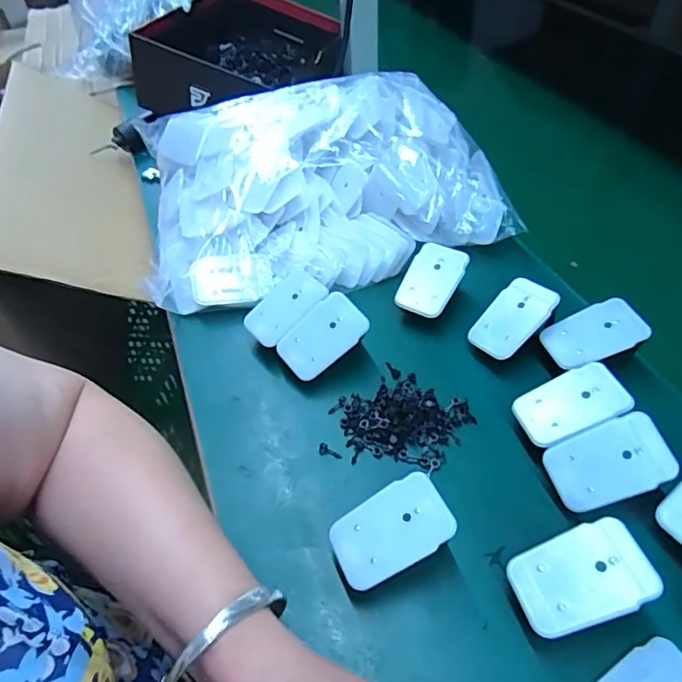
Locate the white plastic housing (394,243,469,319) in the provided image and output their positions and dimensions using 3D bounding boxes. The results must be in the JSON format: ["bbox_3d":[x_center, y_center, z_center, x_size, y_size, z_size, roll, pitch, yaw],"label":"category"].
[{"bbox_3d":[0.079,-0.054,0.452,0.045,0.005,0.070,23,71,21],"label":"white plastic housing"}]

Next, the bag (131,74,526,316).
[{"bbox_3d":[-0.033,-0.170,0.541,0.335,0.107,0.268,-17,51,-6],"label":"bag"}]

